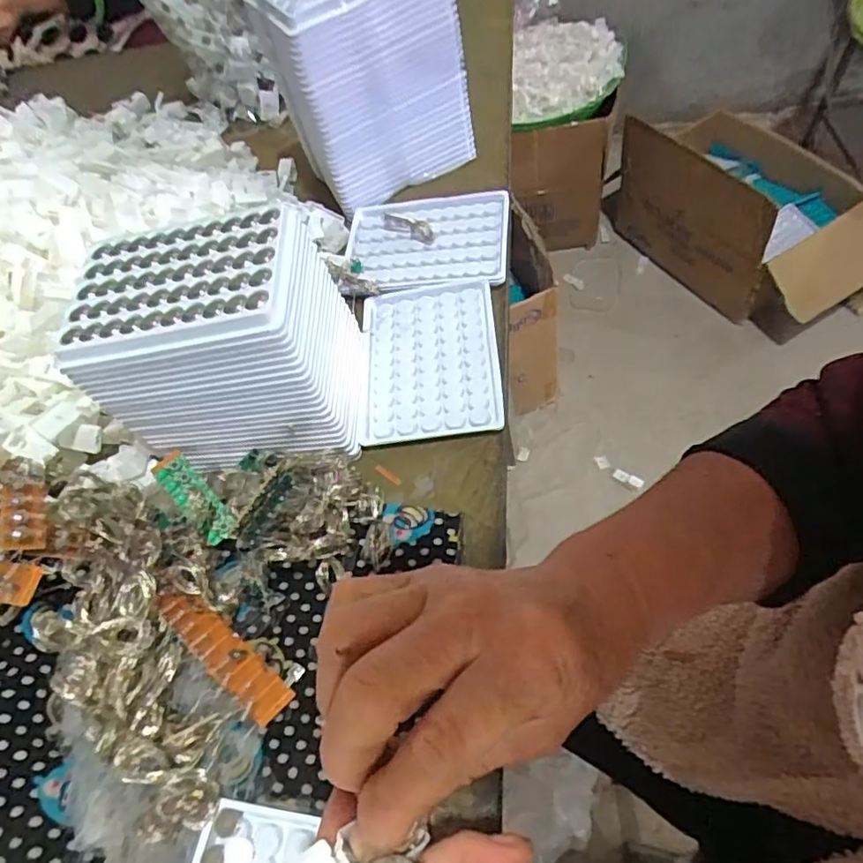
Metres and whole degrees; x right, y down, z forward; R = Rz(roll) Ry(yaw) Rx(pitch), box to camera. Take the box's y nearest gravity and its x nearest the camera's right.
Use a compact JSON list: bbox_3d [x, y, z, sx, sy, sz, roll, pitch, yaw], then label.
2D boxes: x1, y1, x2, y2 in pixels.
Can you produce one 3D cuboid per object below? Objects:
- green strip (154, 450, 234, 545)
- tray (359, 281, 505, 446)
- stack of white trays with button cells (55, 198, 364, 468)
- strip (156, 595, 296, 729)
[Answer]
[{"bbox_3d":[-0.145,0.041,0.365,0.020,0.006,0.064,-41,80,-9],"label":"green strip"},{"bbox_3d":[-0.002,-0.053,0.413,0.093,0.009,0.127,-7,58,8],"label":"tray"},{"bbox_3d":[-0.120,-0.053,0.365,0.141,0.118,0.099,-6,57,7],"label":"stack of white trays with button cells"},{"bbox_3d":[-0.115,0.118,0.324,0.095,0.008,0.023,32,40,27],"label":"strip"}]

